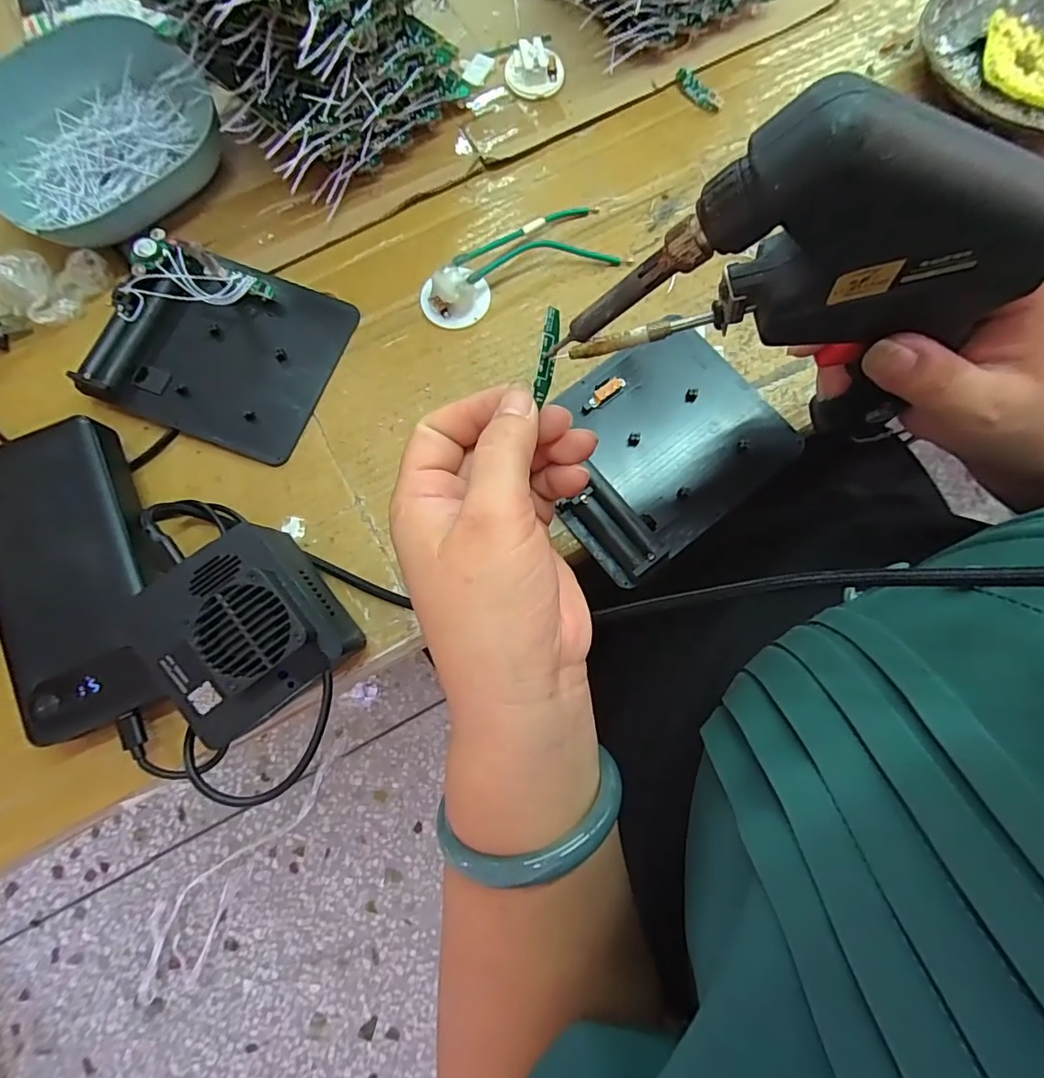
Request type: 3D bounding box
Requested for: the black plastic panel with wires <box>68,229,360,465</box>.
[{"bbox_3d":[-0.176,-0.115,0.303,0.121,0.025,0.112,20,78,6],"label":"black plastic panel with wires"}]

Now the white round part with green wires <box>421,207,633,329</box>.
[{"bbox_3d":[-0.005,-0.175,0.322,0.128,0.019,0.056,-23,77,-4],"label":"white round part with green wires"}]

